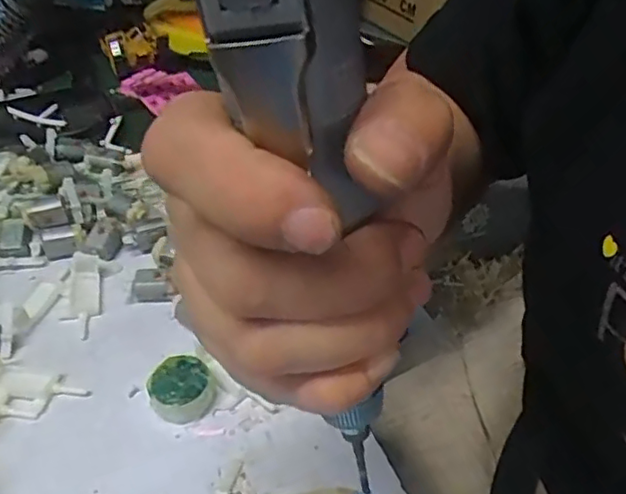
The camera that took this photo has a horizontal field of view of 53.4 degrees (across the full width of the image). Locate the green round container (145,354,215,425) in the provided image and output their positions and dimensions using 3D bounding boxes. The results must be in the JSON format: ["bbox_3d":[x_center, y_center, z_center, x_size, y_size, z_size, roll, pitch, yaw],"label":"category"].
[{"bbox_3d":[-0.070,0.075,0.330,0.033,0.018,0.032,2,39,-2],"label":"green round container"}]

